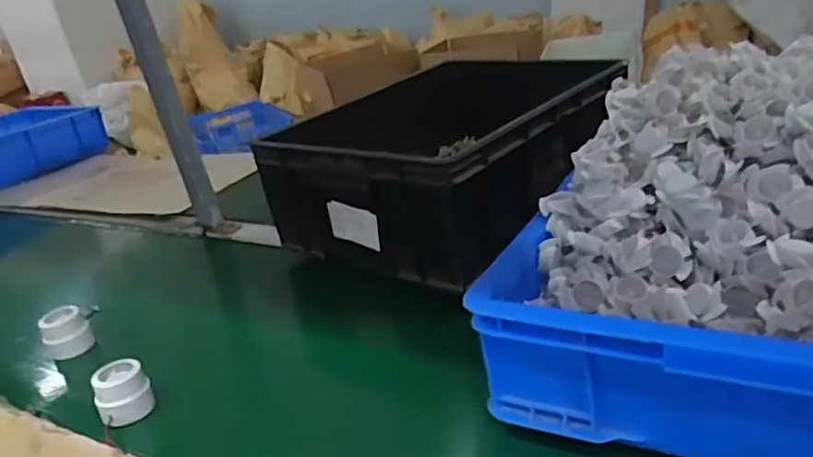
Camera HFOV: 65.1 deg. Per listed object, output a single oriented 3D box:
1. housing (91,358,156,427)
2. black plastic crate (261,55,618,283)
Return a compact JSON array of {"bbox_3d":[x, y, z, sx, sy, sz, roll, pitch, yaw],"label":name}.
[{"bbox_3d":[-0.291,0.167,0.654,0.051,0.050,0.043,-23,28,-24],"label":"housing"},{"bbox_3d":[0.094,-0.117,0.948,0.324,0.170,0.520,12,34,40],"label":"black plastic crate"}]

